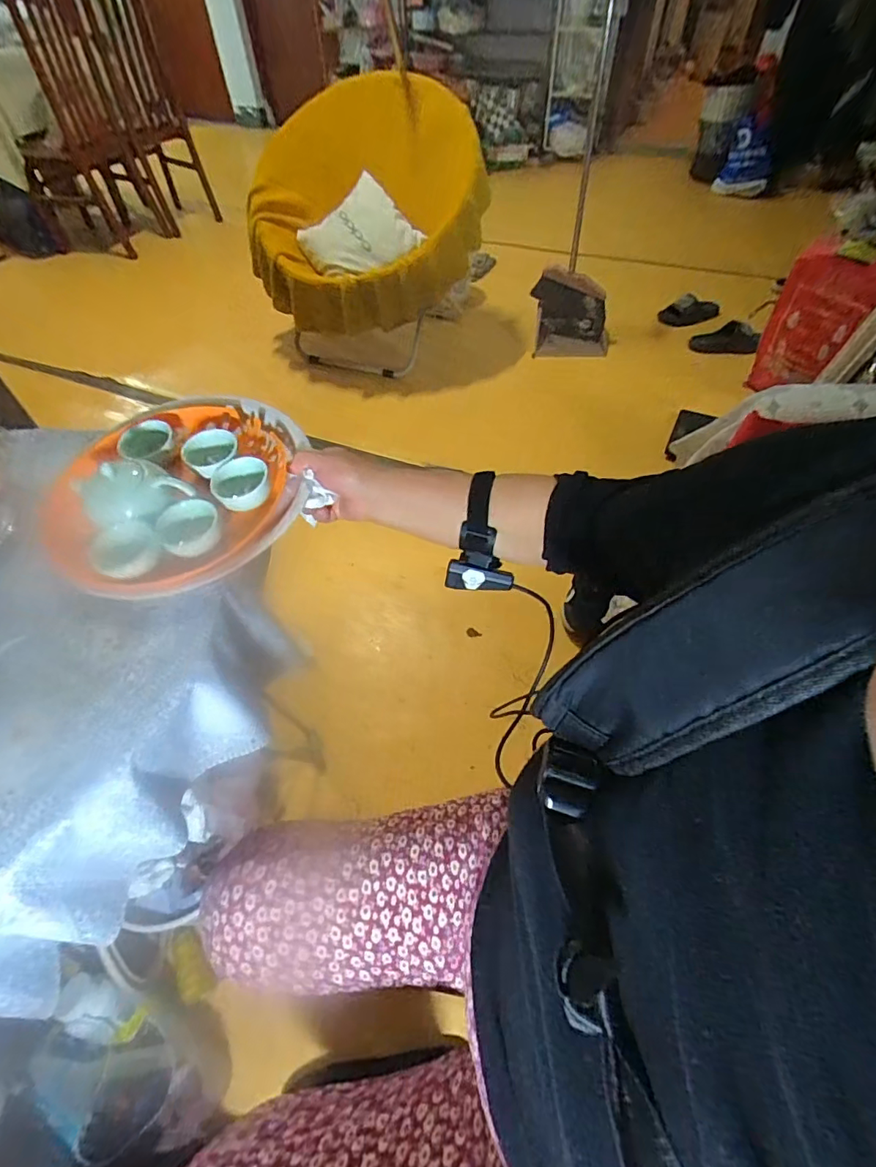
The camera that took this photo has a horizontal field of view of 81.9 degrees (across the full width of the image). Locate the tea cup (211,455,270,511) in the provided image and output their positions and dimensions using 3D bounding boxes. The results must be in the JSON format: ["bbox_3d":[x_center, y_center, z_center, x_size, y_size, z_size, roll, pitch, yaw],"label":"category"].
[{"bbox_3d":[-0.205,-0.099,0.524,0.055,0.031,0.057,-1,52,1],"label":"tea cup"}]

